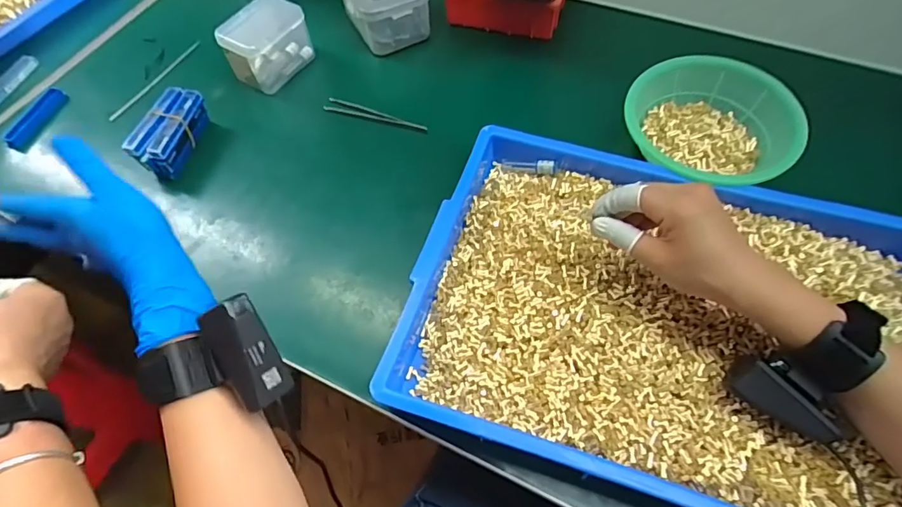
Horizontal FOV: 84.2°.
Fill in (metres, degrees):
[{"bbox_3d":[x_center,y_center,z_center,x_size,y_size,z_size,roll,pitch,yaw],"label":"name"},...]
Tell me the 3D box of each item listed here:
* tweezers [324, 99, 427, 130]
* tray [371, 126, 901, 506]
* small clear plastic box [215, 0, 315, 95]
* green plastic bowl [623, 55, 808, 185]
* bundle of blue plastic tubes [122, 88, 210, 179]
[{"bbox_3d":[-0.087,-0.161,0.579,0.129,0.012,0.014,18,63,11],"label":"tweezers"},{"bbox_3d":[0.180,0.047,0.425,0.412,0.050,0.303,17,59,11],"label":"tray"},{"bbox_3d":[-0.222,-0.252,0.607,0.058,0.071,0.097,29,67,21],"label":"small clear plastic box"},{"bbox_3d":[0.258,-0.127,0.508,0.159,0.049,0.162,-3,61,0],"label":"green plastic bowl"},{"bbox_3d":[-0.309,-0.131,0.550,0.045,0.050,0.099,10,62,8],"label":"bundle of blue plastic tubes"}]

